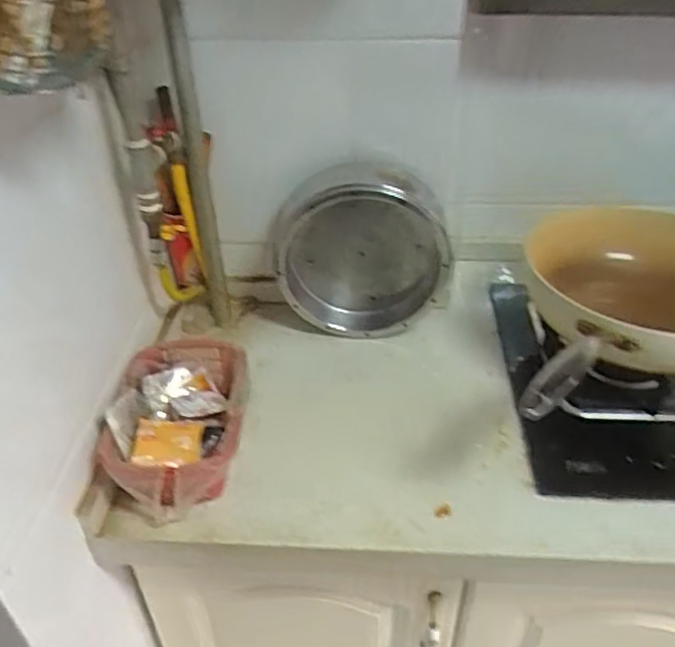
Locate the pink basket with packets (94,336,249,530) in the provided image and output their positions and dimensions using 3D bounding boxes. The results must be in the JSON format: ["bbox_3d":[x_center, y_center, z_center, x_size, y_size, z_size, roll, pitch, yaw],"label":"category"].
[{"bbox_3d":[-0.182,0.122,0.751,0.153,0.095,0.219,-2,37,0],"label":"pink basket with packets"}]

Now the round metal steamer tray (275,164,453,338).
[{"bbox_3d":[0.033,-0.097,0.909,0.253,0.258,0.098,1,35,7],"label":"round metal steamer tray"}]

